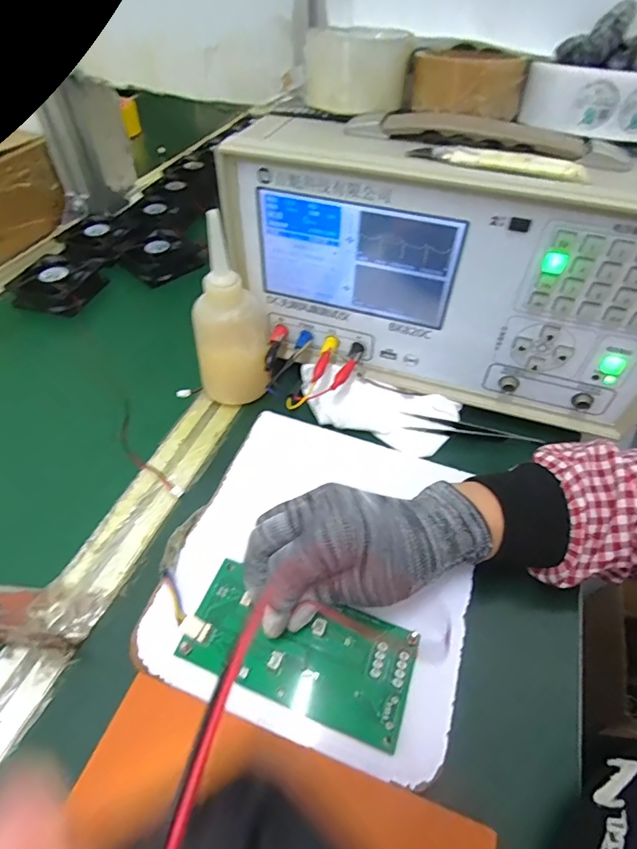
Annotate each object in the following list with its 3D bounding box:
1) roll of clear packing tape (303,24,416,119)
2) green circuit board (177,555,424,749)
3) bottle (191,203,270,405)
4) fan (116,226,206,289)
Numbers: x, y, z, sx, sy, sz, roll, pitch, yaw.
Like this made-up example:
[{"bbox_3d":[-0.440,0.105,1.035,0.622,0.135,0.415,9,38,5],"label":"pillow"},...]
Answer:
[{"bbox_3d":[0.031,-0.290,0.370,0.081,0.046,0.086,1,49,5],"label":"roll of clear packing tape"},{"bbox_3d":[-0.012,0.133,0.276,0.133,0.008,0.065,15,52,9],"label":"green circuit board"},{"bbox_3d":[-0.079,-0.095,0.390,0.065,0.136,0.067,-11,49,-5],"label":"bottle"},{"bbox_3d":[-0.197,-0.216,0.586,0.087,0.030,0.087,-34,55,-23],"label":"fan"}]

